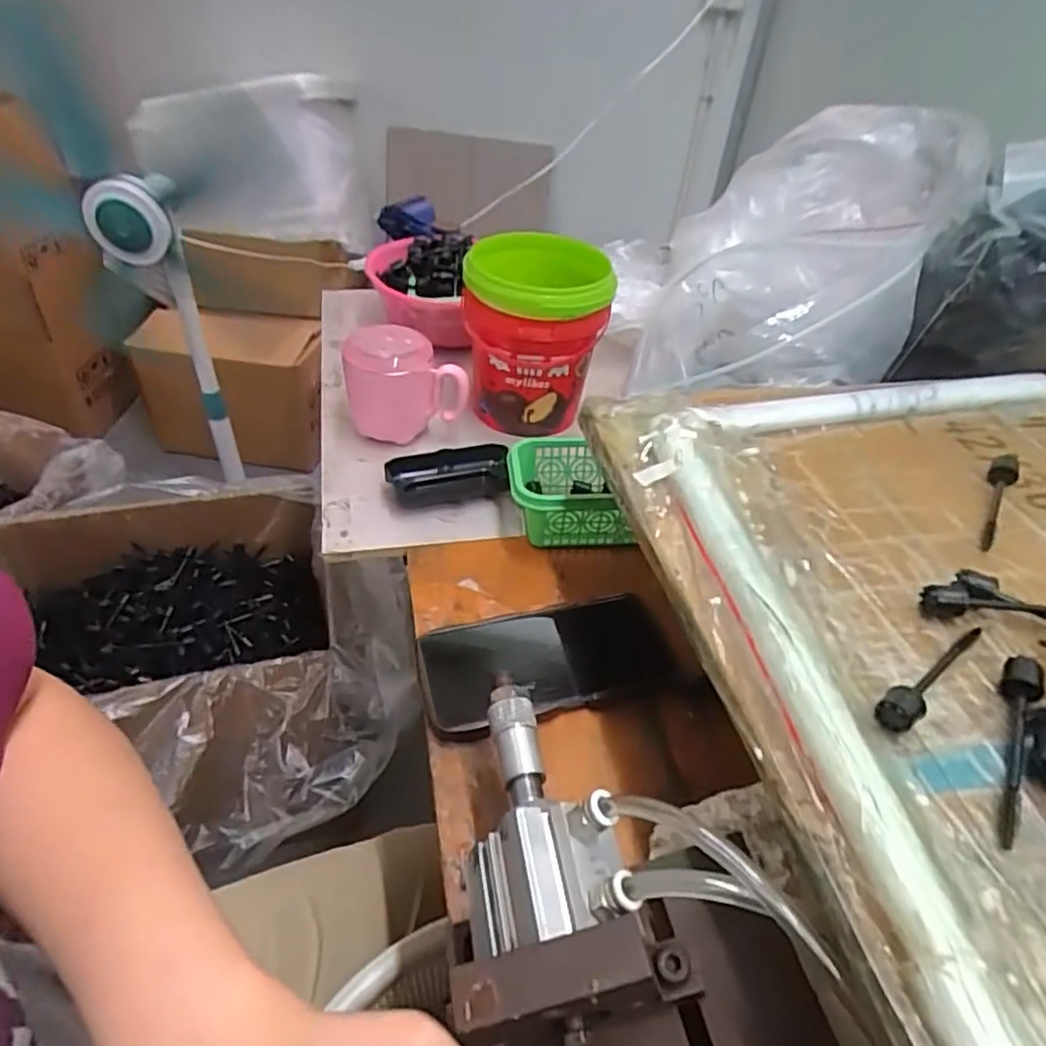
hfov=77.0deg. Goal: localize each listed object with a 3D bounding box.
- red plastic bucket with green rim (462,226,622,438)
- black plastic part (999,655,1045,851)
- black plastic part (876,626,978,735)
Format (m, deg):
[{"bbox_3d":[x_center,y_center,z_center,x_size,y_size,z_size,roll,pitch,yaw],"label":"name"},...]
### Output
[{"bbox_3d":[0.012,-0.178,0.633,0.129,0.147,0.131,11,43,6],"label":"red plastic bucket with green rim"},{"bbox_3d":[0.198,0.088,0.263,0.015,0.015,0.084,24,44,18],"label":"black plastic part"},{"bbox_3d":[0.181,0.066,0.287,0.084,0.013,0.014,-23,49,-30],"label":"black plastic part"}]

